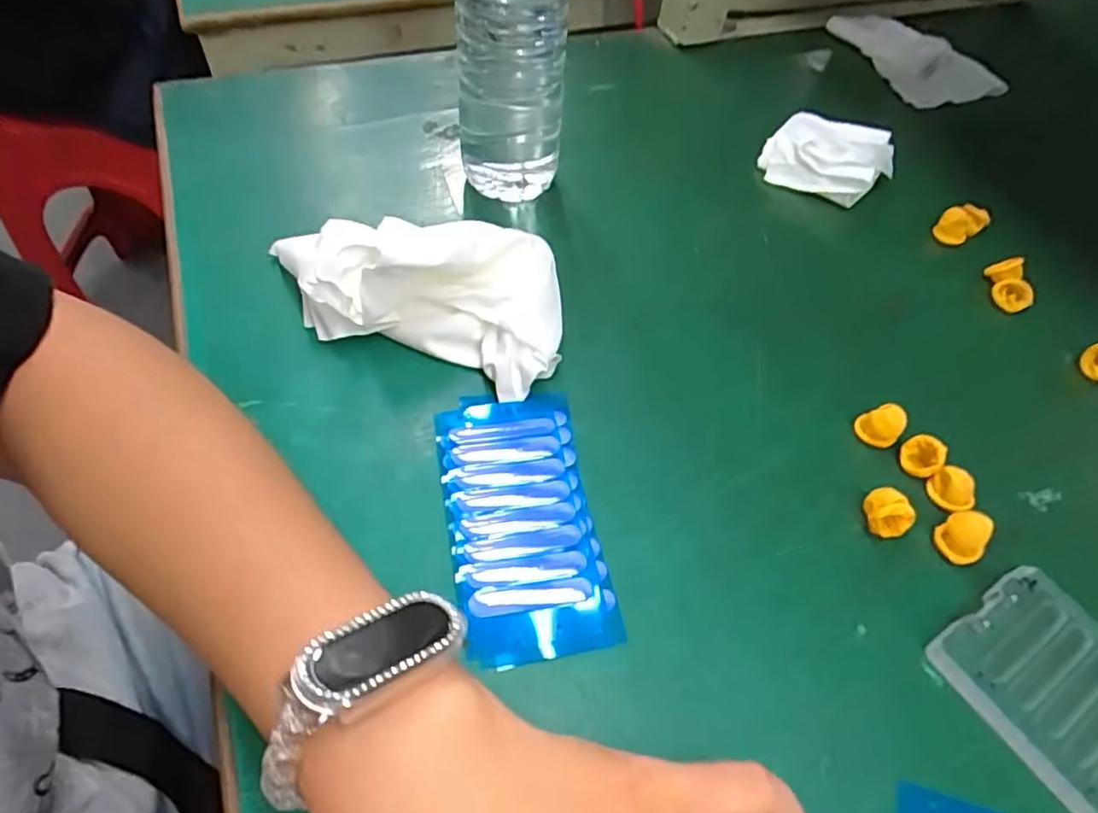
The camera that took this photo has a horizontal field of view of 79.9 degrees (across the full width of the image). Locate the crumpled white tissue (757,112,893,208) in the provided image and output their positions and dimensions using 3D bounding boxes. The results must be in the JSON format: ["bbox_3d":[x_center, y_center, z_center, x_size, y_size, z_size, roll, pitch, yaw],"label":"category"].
[{"bbox_3d":[0.195,-0.175,0.462,0.079,0.033,0.064,30,57,15],"label":"crumpled white tissue"}]

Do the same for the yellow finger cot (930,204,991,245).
[{"bbox_3d":[0.276,-0.123,0.437,0.038,0.018,0.021,-30,62,-24],"label":"yellow finger cot"}]

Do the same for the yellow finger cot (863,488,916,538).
[{"bbox_3d":[0.156,0.050,0.303,0.016,0.020,0.021,-24,60,-21],"label":"yellow finger cot"}]

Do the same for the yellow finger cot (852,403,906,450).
[{"bbox_3d":[0.169,0.009,0.335,0.020,0.020,0.014,38,59,20],"label":"yellow finger cot"}]

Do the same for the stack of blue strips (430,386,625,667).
[{"bbox_3d":[-0.013,0.048,0.296,0.065,0.008,0.127,-7,55,-10],"label":"stack of blue strips"}]

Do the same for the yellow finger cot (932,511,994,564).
[{"bbox_3d":[0.190,0.059,0.299,0.016,0.019,0.020,-19,58,-18],"label":"yellow finger cot"}]

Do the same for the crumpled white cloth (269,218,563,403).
[{"bbox_3d":[-0.071,-0.070,0.346,0.167,0.054,0.089,17,54,6],"label":"crumpled white cloth"}]

